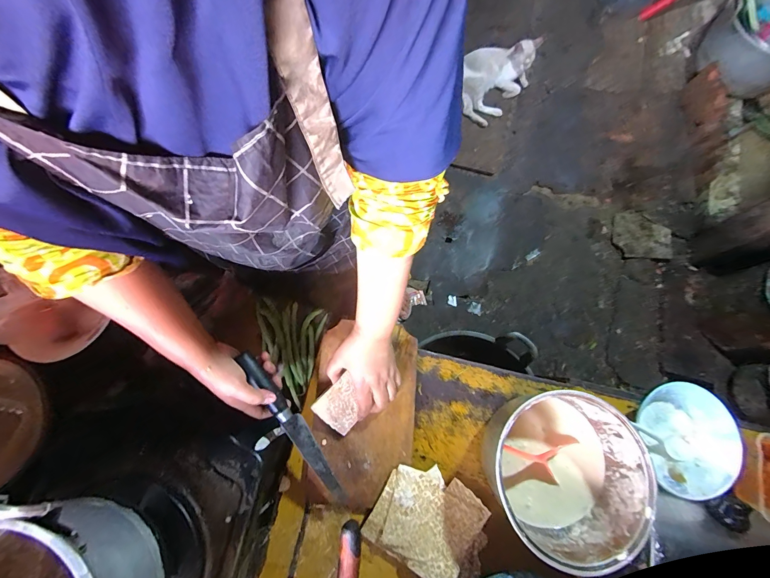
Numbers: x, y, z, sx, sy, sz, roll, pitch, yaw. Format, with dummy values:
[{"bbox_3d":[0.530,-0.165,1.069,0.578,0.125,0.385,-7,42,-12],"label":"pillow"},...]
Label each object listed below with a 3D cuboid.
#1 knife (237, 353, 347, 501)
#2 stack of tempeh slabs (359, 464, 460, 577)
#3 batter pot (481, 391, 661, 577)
[{"bbox_3d":[-0.122,0.195,0.462,0.024,0.026,0.253,-33,95,-6],"label":"knife"},{"bbox_3d":[0.056,0.336,0.484,0.144,0.017,0.123,33,75,2],"label":"stack of tempeh slabs"},{"bbox_3d":[0.243,0.250,0.468,0.197,0.110,0.194,0,77,1],"label":"batter pot"}]

